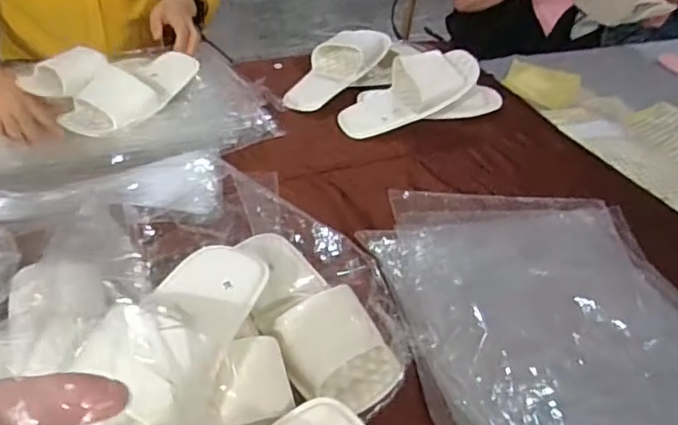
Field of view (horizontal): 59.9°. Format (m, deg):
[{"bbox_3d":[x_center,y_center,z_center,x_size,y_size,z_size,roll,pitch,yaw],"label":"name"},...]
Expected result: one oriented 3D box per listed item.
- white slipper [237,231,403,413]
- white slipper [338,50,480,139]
[{"bbox_3d":[-0.034,0.092,0.573,0.097,0.056,0.234,-22,46,-30],"label":"white slipper"},{"bbox_3d":[0.108,-0.193,0.917,0.239,0.059,0.100,-31,46,-5],"label":"white slipper"}]

